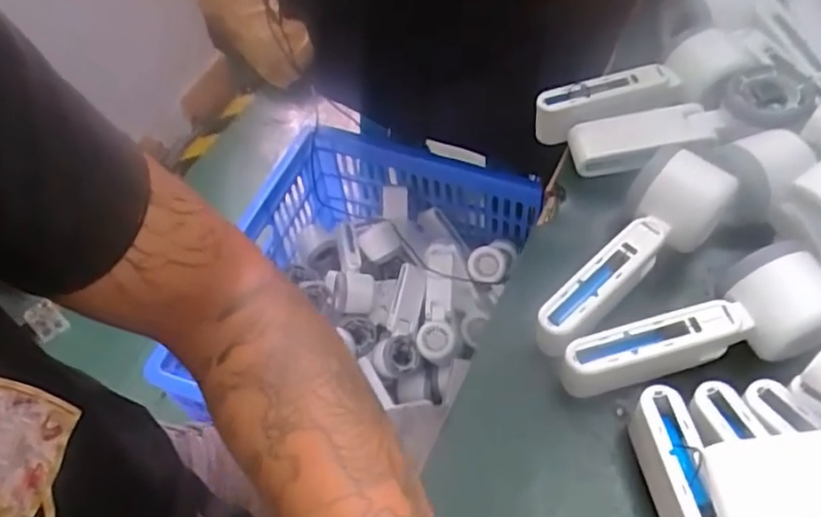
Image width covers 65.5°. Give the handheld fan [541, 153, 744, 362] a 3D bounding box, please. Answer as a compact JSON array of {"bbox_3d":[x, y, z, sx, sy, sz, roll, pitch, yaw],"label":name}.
[{"bbox_3d":[0.137,-0.001,0.394,0.053,0.050,0.151,33,63,25],"label":"handheld fan"}]

